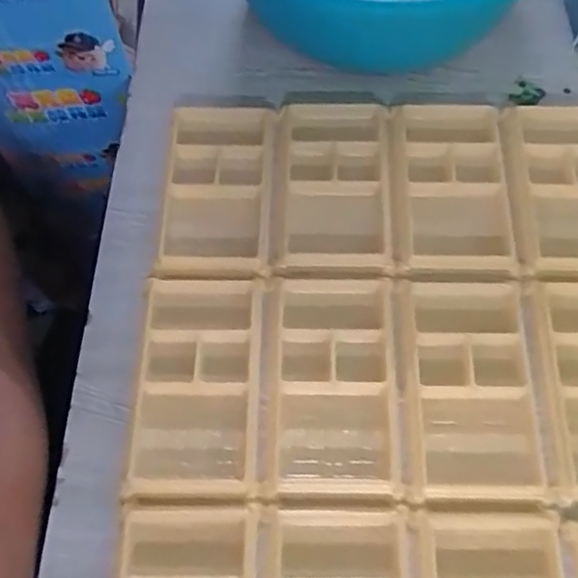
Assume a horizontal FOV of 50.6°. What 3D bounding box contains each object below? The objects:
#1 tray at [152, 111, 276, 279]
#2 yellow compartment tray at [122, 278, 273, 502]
[{"bbox_3d":[-0.051,-0.071,0.435,0.075,0.013,0.137,0,65,1],"label":"tray"},{"bbox_3d":[-0.053,0.056,0.374,0.080,0.013,0.137,0,65,1],"label":"yellow compartment tray"}]

